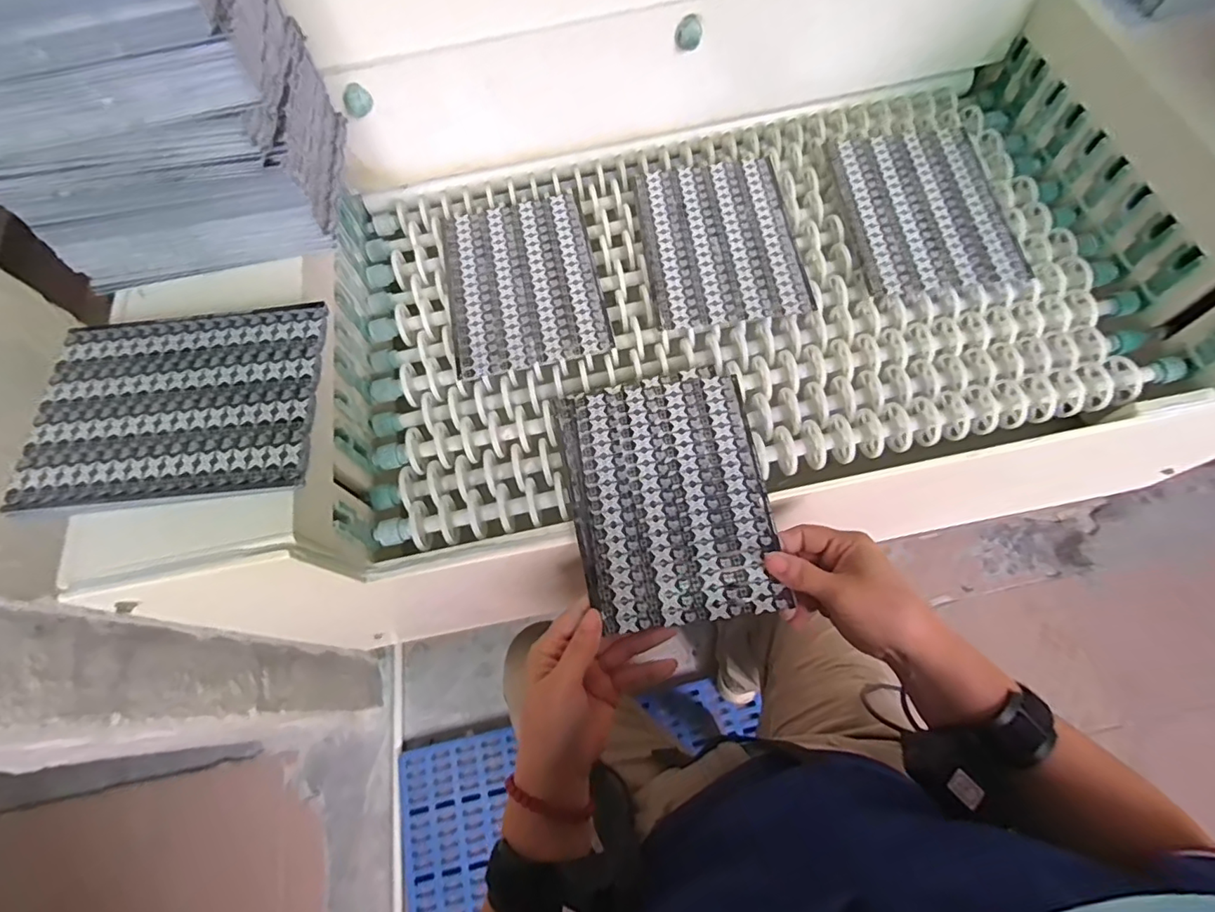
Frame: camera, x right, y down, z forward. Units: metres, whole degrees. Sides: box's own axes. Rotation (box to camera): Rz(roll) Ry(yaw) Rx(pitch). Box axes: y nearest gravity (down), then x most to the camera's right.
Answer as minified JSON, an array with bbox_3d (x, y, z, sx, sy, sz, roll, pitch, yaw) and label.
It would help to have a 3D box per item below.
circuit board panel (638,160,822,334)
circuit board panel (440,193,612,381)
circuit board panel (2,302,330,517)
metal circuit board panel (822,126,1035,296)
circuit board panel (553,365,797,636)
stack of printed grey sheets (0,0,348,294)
[{"bbox_3d":[0.110,-0.211,0.537,0.141,0.008,0.192,-8,67,1],"label":"circuit board panel"},{"bbox_3d":[-0.082,-0.171,0.534,0.140,0.007,0.194,-13,67,-1],"label":"circuit board panel"},{"bbox_3d":[-0.297,-0.038,0.384,0.191,0.008,0.143,-5,68,0],"label":"circuit board panel"},{"bbox_3d":[0.303,-0.242,0.537,0.142,0.012,0.196,-5,67,2],"label":"metal circuit board panel"},{"bbox_3d":[0.046,0.028,0.440,0.150,0.008,0.200,-9,68,-1],"label":"circuit board panel"},{"bbox_3d":[-0.322,-0.260,0.378,0.203,0.196,0.159,-8,67,1],"label":"stack of printed grey sheets"}]

